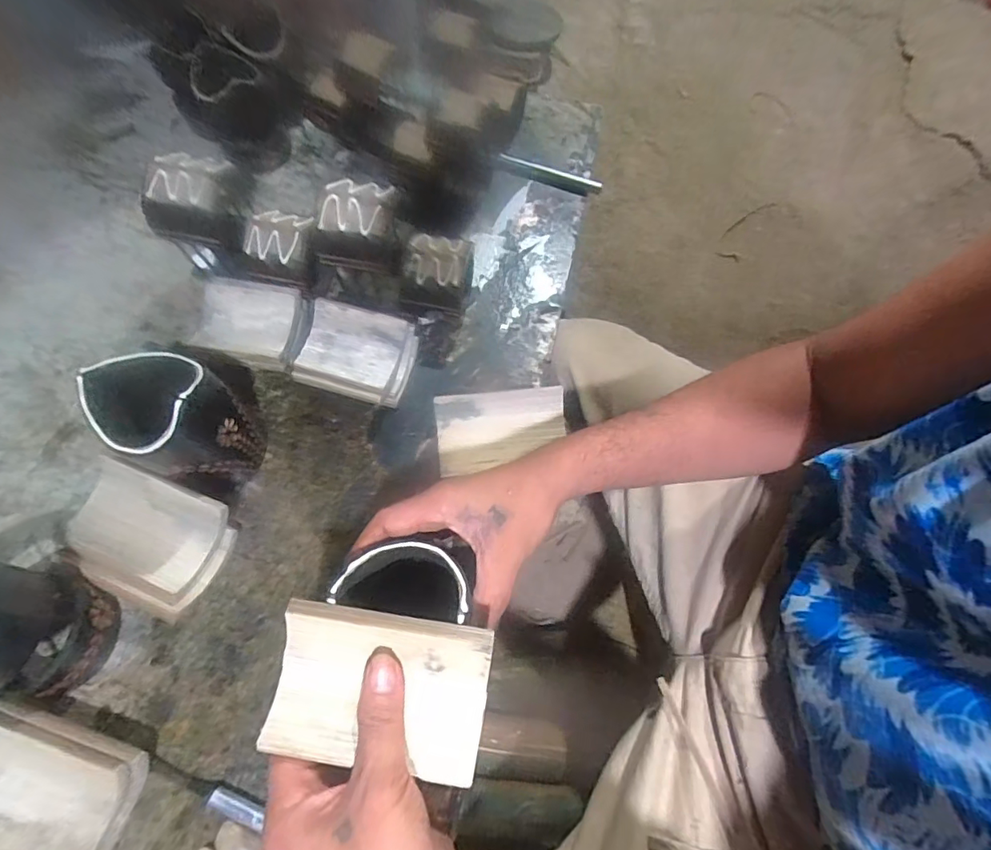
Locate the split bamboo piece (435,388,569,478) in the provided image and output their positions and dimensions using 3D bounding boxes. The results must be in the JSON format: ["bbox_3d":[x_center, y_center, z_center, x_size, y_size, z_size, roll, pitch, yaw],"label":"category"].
[{"bbox_3d":[0.006,0.005,0.452,0.114,0.028,0.065,-5,69,-4],"label":"split bamboo piece"}]

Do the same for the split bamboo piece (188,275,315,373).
[{"bbox_3d":[-0.224,-0.093,0.473,0.095,0.037,0.078,7,80,-3],"label":"split bamboo piece"}]

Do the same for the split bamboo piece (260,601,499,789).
[{"bbox_3d":[-0.063,0.142,0.274,0.114,0.017,0.075,9,68,1],"label":"split bamboo piece"}]

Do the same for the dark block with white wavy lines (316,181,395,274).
[{"bbox_3d":[-0.118,-0.171,0.431,0.066,0.052,0.059,3,67,3],"label":"dark block with white wavy lines"}]

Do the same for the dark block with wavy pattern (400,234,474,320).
[{"bbox_3d":[-0.054,-0.137,0.485,0.063,0.072,0.066,7,68,0],"label":"dark block with wavy pattern"}]

